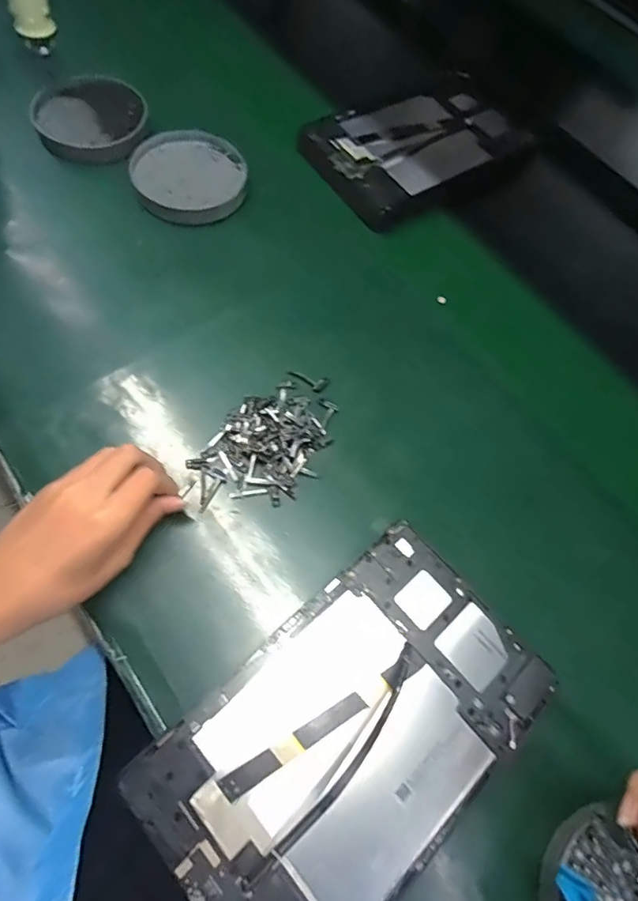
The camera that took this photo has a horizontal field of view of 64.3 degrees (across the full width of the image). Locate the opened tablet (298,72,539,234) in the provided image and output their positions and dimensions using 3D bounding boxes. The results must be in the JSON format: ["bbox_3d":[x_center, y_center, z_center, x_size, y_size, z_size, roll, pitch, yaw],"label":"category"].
[{"bbox_3d":[0.121,-0.350,0.576,0.265,0.029,0.162,-36,73,-19],"label":"opened tablet"}]

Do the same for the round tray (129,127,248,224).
[{"bbox_3d":[-0.134,-0.287,0.522,0.112,0.016,0.130,-18,68,-13],"label":"round tray"}]

